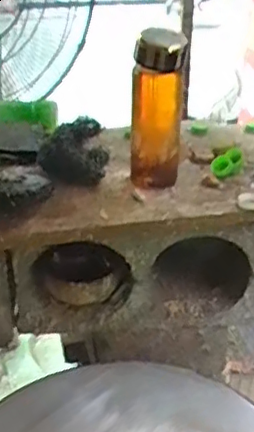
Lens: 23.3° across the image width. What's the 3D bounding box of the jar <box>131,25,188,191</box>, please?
[{"bbox_3d":[0.041,-0.138,0.826,0.072,0.210,0.063,1,28,2],"label":"jar"}]

